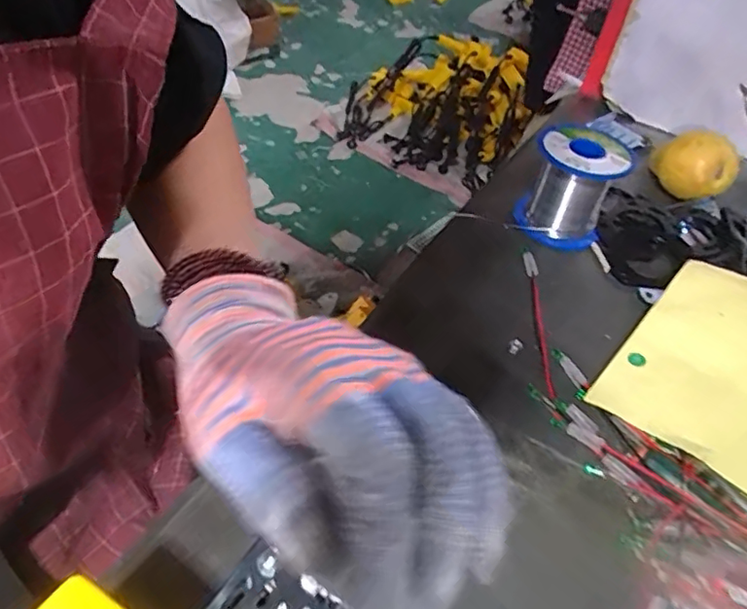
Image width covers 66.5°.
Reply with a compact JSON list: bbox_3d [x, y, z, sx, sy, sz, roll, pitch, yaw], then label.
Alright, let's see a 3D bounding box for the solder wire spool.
[{"bbox_3d":[0.144,-0.087,0.414,0.066,0.062,0.064,16,48,8],"label":"solder wire spool"}]

